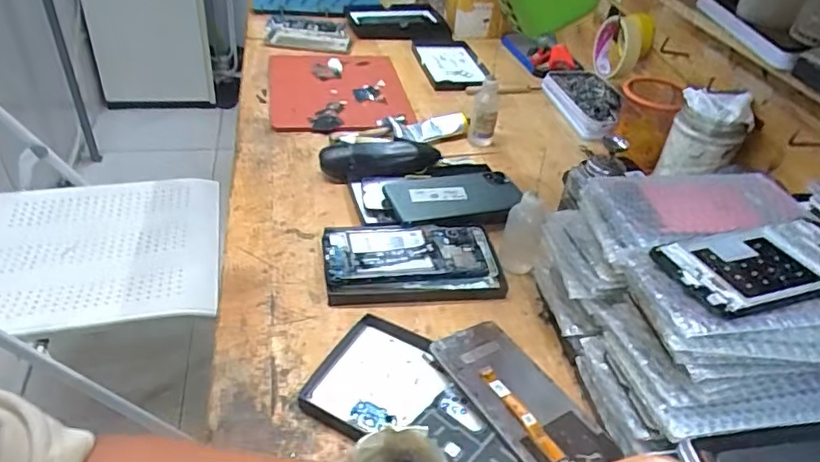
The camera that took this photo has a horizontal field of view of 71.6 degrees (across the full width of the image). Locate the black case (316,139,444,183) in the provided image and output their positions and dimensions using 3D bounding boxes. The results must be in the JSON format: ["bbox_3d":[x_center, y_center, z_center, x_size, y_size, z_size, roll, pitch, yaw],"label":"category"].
[{"bbox_3d":[-0.036,-0.084,0.690,0.141,0.031,0.053,-2,40,-11],"label":"black case"}]

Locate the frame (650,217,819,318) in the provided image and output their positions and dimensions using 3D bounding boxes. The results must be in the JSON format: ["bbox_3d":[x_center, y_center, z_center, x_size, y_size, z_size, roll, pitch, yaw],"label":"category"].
[{"bbox_3d":[0.249,0.022,0.394,0.150,0.008,0.074,-8,41,-18],"label":"frame"}]

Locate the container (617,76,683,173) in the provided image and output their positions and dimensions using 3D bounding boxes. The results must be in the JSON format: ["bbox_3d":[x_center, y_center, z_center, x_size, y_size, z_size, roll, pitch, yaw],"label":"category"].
[{"bbox_3d":[0.310,-0.143,0.757,0.075,0.092,0.076,18,40,15],"label":"container"}]

